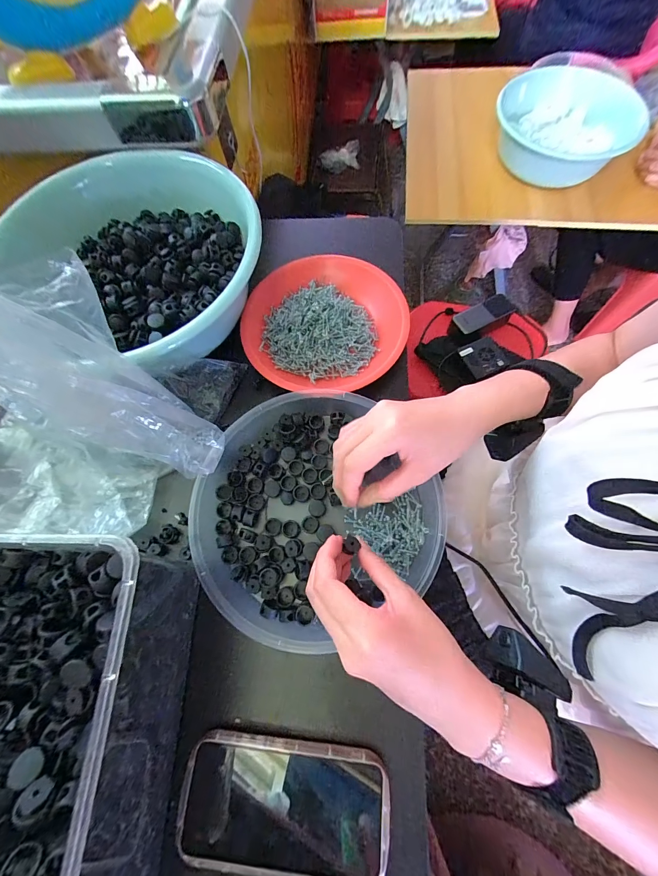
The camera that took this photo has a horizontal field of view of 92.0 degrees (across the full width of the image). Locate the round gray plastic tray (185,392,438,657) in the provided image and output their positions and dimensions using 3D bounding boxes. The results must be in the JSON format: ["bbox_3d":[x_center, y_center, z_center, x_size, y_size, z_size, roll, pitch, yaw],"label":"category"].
[{"bbox_3d":[-0.023,0.065,0.315,0.220,0.037,0.217,-1,71,2],"label":"round gray plastic tray"}]

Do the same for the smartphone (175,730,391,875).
[{"bbox_3d":[-0.034,0.286,0.249,0.158,0.017,0.077,4,71,4],"label":"smartphone"}]

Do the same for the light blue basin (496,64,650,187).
[{"bbox_3d":[0.558,-0.780,0.767,0.290,0.104,0.319,17,73,8],"label":"light blue basin"}]

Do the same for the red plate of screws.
[{"bbox_3d":[-0.009,-0.141,0.381,0.186,0.027,0.187,-1,71,2],"label":"red plate of screws"}]

